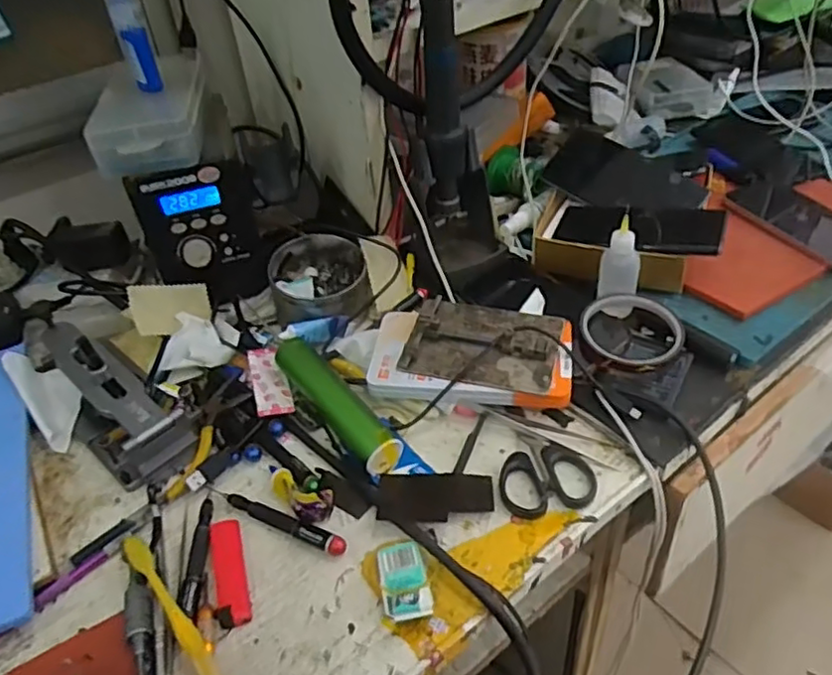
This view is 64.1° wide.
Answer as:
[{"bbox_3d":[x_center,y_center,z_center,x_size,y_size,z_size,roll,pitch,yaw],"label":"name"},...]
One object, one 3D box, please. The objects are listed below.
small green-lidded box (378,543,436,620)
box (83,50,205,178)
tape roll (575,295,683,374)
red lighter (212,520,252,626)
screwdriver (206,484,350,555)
[{"bbox_3d":[-0.008,0.162,0.448,0.031,0.007,0.053,-12,40,-6],"label":"small green-lidded box"},{"bbox_3d":[-0.252,-0.212,0.629,0.099,0.057,0.136,-12,40,-7],"label":"box"},{"bbox_3d":[0.192,-0.006,0.590,0.086,0.021,0.087,-4,40,3],"label":"tape roll"},{"bbox_3d":[-0.130,0.162,0.465,0.020,0.006,0.082,-15,41,-10],"label":"red lighter"},{"bbox_3d":[-0.106,0.130,0.490,0.122,0.012,0.012,17,46,25],"label":"screwdriver"}]

